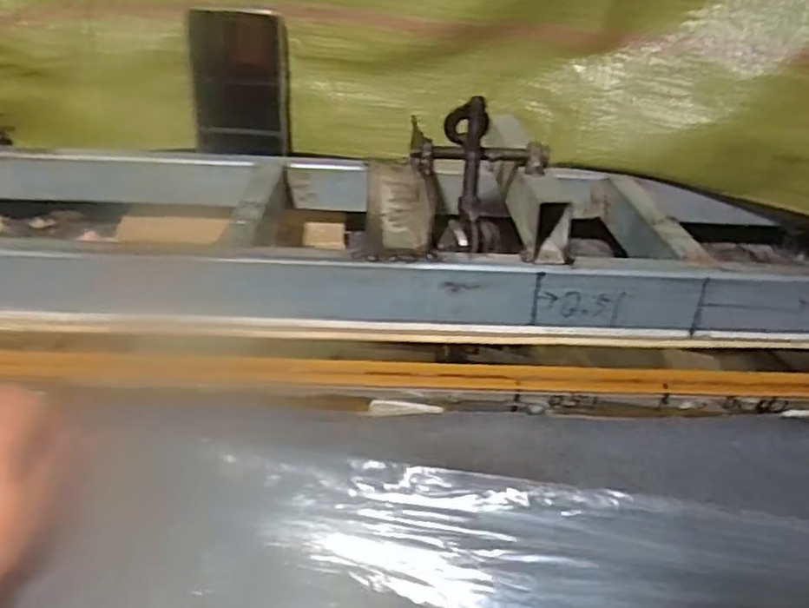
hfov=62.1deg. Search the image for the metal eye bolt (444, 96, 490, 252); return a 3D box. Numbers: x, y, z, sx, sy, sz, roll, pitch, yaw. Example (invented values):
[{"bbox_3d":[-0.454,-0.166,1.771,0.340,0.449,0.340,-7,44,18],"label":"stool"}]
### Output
[{"bbox_3d":[0.040,-0.078,0.409,0.025,0.088,0.020,-2,4,-7],"label":"metal eye bolt"}]

